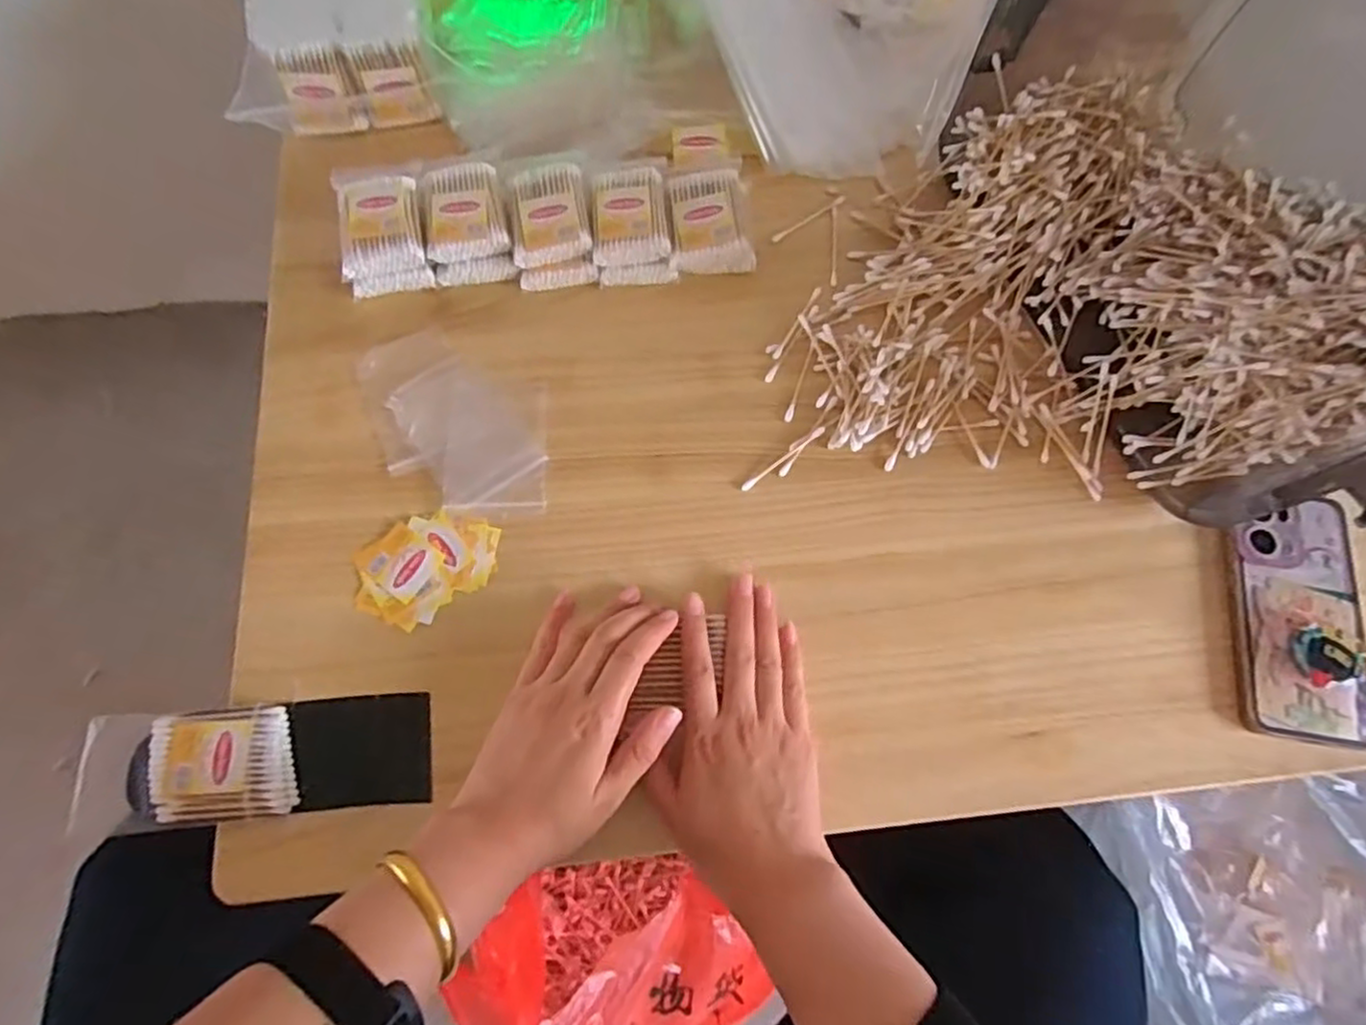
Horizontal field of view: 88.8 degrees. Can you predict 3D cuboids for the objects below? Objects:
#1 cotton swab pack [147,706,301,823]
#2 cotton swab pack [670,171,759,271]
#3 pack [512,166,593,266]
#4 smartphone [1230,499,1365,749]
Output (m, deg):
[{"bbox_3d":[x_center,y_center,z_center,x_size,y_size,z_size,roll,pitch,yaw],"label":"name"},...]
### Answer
[{"bbox_3d":[-0.267,0.147,0.409,0.080,0.013,0.060,-3,73,-2],"label":"cotton swab pack"},{"bbox_3d":[0.019,-0.216,0.523,0.060,0.032,0.070,-8,73,-3],"label":"cotton swab pack"},{"bbox_3d":[-0.098,-0.220,0.510,0.054,0.013,0.078,-10,76,-4],"label":"pack"},{"bbox_3d":[0.397,0.065,0.444,0.080,0.025,0.154,8,73,2],"label":"smartphone"}]

